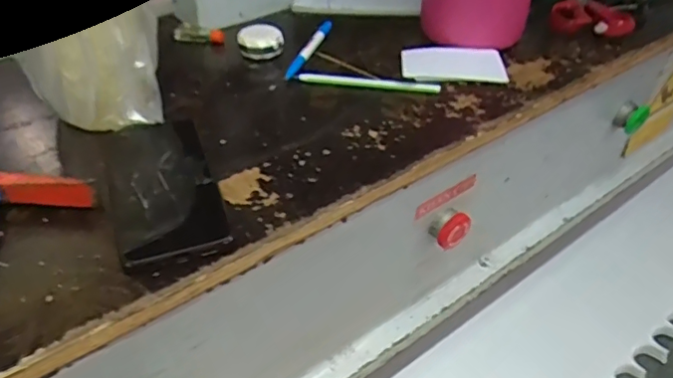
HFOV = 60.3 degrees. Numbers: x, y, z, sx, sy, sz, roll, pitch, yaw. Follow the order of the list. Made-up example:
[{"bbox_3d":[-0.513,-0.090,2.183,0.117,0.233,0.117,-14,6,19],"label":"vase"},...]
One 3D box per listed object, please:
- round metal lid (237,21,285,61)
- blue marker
[{"bbox_3d":[-0.081,-0.158,0.623,0.047,0.027,0.050,1,42,-1],"label":"round metal lid"},{"bbox_3d":[-0.029,-0.154,0.630,0.016,0.010,0.134,13,43,12],"label":"blue marker"}]

